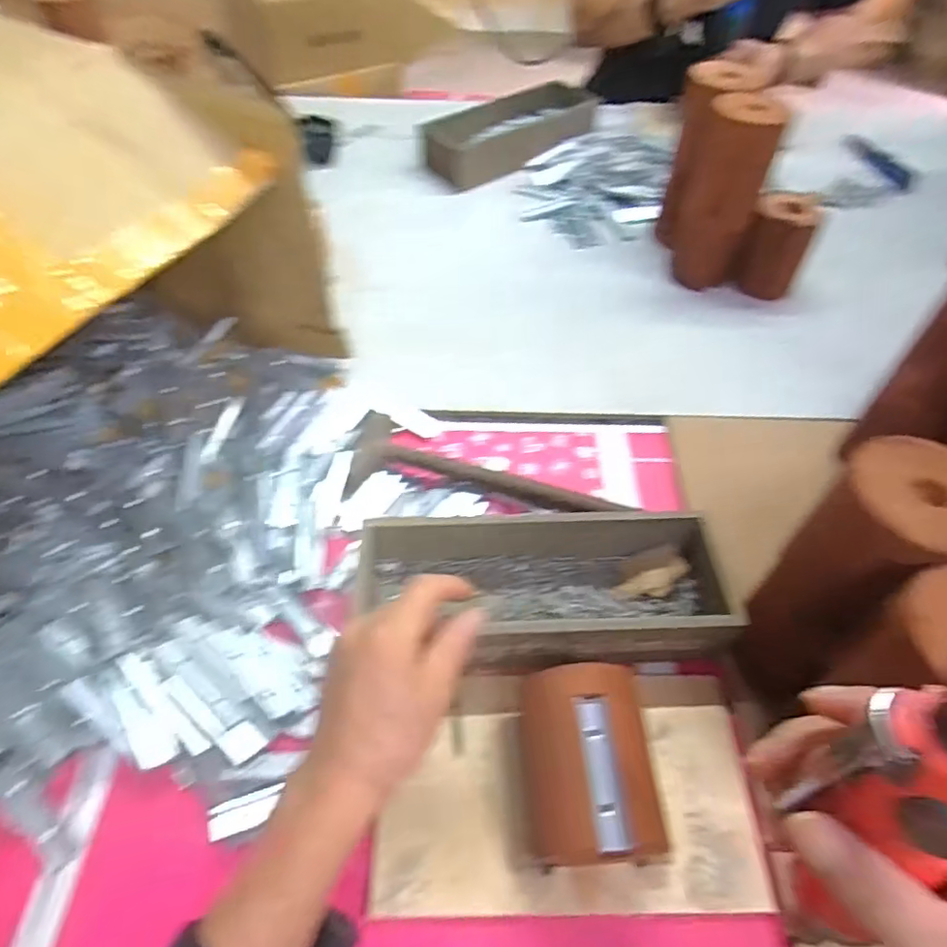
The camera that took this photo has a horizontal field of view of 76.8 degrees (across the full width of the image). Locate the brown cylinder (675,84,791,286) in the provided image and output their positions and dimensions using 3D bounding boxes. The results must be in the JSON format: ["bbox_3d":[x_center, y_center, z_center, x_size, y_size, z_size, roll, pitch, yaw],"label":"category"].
[{"bbox_3d":[0.291,-0.320,0.698,0.083,0.195,0.077,20,55,14],"label":"brown cylinder"}]

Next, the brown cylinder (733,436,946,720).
[{"bbox_3d":[0.234,0.073,0.387,0.079,0.199,0.074,-34,60,-24],"label":"brown cylinder"}]

